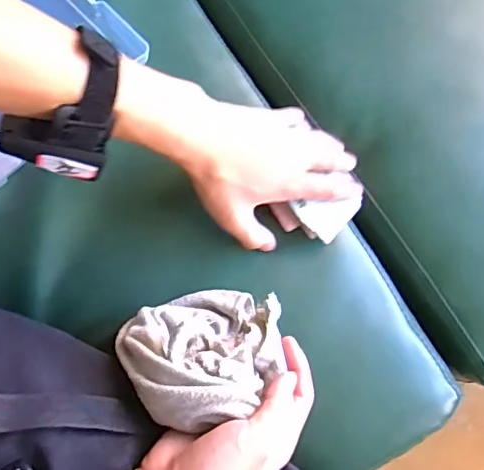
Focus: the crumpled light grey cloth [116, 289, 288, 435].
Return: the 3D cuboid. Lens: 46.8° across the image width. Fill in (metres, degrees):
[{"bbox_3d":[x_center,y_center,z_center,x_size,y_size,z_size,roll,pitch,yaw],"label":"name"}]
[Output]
[{"bbox_3d":[-0.026,0.079,0.384,0.108,0.077,0.092,-17,74,-7],"label":"crumpled light grey cloth"}]

